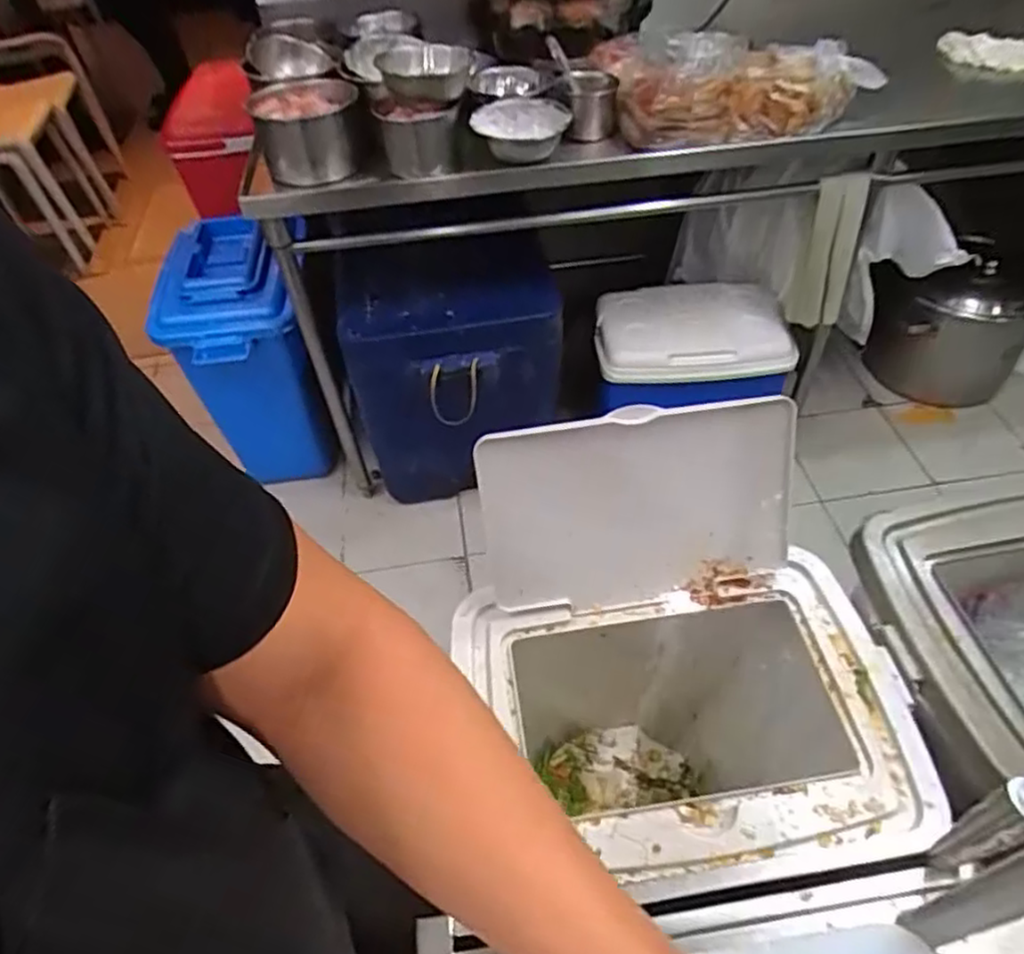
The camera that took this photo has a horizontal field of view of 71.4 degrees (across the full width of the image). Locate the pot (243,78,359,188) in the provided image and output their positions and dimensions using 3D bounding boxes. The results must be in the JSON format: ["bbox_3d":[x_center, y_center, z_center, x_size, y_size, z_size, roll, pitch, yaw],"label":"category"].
[{"bbox_3d":[-0.367,-0.616,1.291,0.180,0.123,0.195,-2,49,2],"label":"pot"}]

